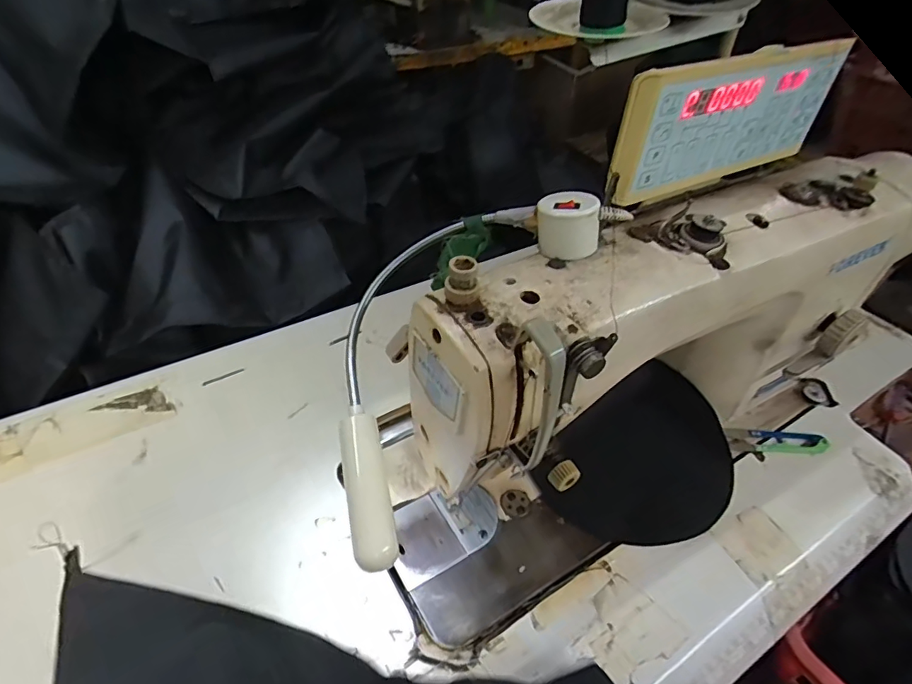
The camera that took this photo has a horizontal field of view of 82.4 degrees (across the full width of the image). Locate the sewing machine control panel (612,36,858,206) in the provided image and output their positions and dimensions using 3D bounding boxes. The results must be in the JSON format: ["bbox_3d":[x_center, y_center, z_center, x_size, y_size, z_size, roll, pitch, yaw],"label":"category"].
[{"bbox_3d":[0.198,-0.158,0.379,0.208,0.098,0.021,-20,47,-24],"label":"sewing machine control panel"}]

